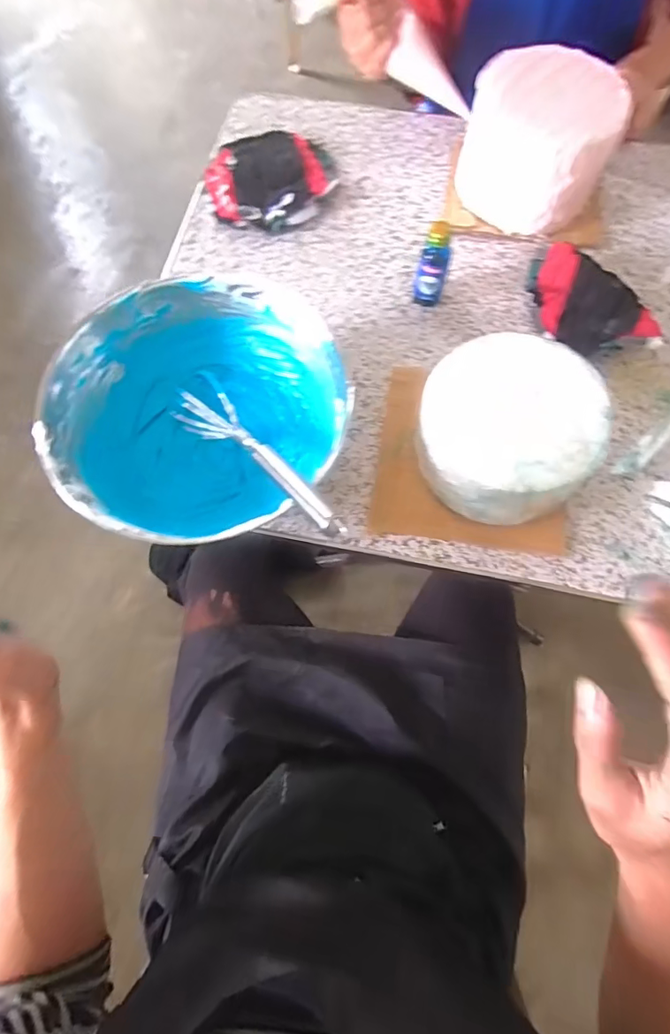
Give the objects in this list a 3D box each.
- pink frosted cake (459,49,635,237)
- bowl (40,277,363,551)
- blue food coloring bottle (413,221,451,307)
[{"bbox_3d":[0.217,-0.401,0.532,0.153,0.102,0.128,24,73,8],"label":"pink frosted cake"},{"bbox_3d":[-0.114,-0.090,0.432,0.241,0.083,0.225,-32,74,-10],"label":"bowl"},{"bbox_3d":[0.100,-0.252,0.500,0.028,0.081,0.026,17,72,6],"label":"blue food coloring bottle"}]

